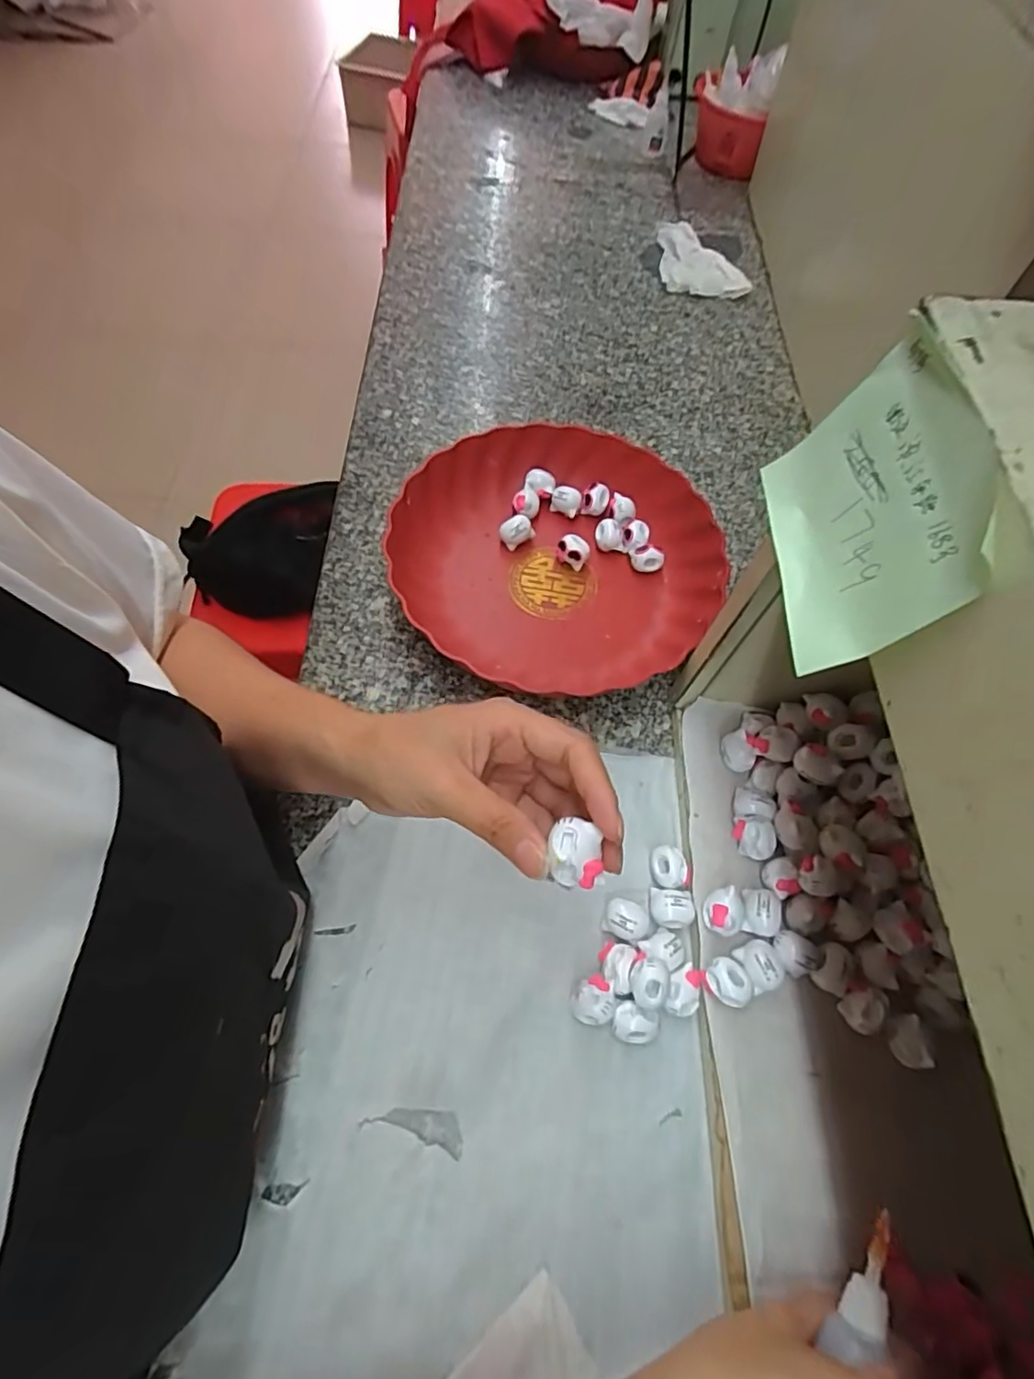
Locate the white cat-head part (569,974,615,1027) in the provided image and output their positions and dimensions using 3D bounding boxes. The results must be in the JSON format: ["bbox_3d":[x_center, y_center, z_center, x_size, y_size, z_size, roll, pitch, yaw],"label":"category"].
[{"bbox_3d":[0.040,0.170,0.328,0.021,0.021,0.023,-9,63,-8],"label":"white cat-head part"}]

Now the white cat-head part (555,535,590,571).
[{"bbox_3d":[0.043,-0.105,0.464,0.025,0.022,0.016,13,62,4],"label":"white cat-head part"}]

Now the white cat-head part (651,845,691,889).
[{"bbox_3d":[0.093,0.110,0.370,0.024,0.018,0.023,10,62,2],"label":"white cat-head part"}]

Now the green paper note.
[{"bbox_3d":[0.114,-0.061,0.197,0.008,0.071,0.097,12,59,-18],"label":"green paper note"}]

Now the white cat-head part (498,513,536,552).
[{"bbox_3d":[0.001,-0.127,0.484,0.026,0.022,0.016,-31,68,-18],"label":"white cat-head part"}]

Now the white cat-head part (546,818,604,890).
[{"bbox_3d":[0.022,0.063,0.231,0.020,0.013,0.023,5,62,0],"label":"white cat-head part"}]

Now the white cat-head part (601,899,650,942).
[{"bbox_3d":[0.064,0.133,0.348,0.026,0.014,0.021,13,62,4],"label":"white cat-head part"}]

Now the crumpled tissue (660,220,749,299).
[{"bbox_3d":[0.213,-0.495,0.696,0.098,0.030,0.110,6,62,0],"label":"crumpled tissue"}]

